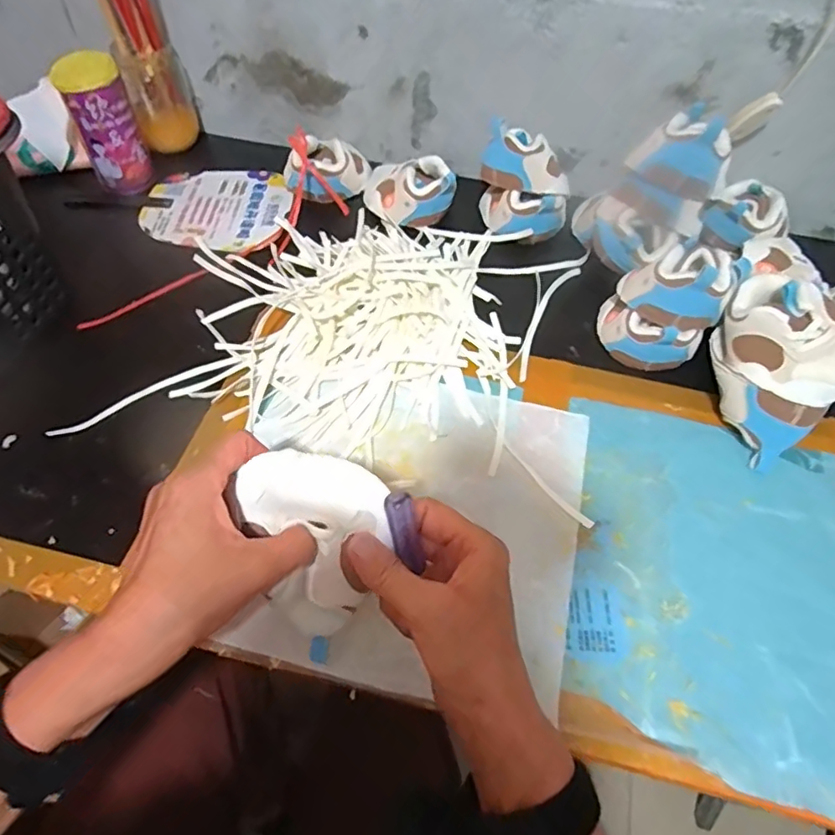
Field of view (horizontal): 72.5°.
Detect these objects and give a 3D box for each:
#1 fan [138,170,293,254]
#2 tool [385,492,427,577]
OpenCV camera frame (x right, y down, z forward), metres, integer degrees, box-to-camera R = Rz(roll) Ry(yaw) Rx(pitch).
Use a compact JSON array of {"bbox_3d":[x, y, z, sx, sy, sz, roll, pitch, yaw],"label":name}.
[{"bbox_3d":[-0.230,-0.239,0.657,0.157,0.007,0.144,-4,54,-6],"label":"fan"},{"bbox_3d":[-0.007,0.061,0.305,0.017,0.049,0.008,-28,29,-21],"label":"tool"}]

